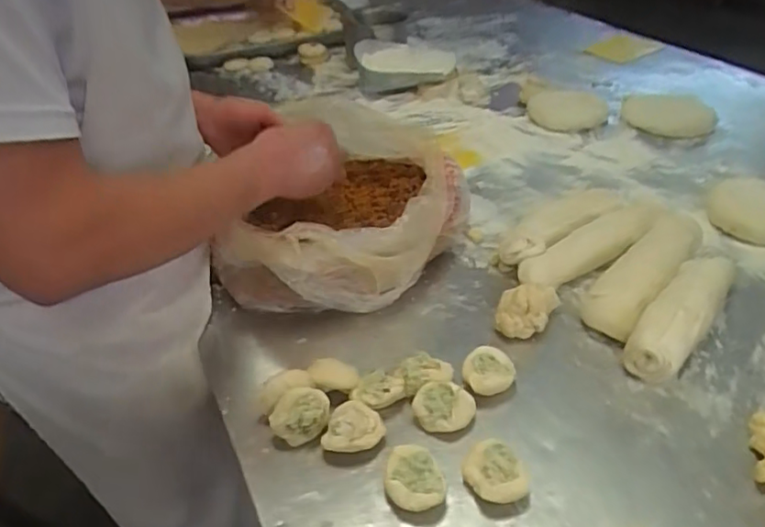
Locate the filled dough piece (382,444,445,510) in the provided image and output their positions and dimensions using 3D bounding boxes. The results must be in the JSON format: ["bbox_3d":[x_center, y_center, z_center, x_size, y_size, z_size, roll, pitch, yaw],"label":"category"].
[{"bbox_3d":[0.026,0.179,0.496,0.046,0.023,0.055,-10,37,-7],"label":"filled dough piece"}]

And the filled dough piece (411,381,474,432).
[{"bbox_3d":[0.056,0.131,0.545,0.055,0.030,0.039,-2,37,3],"label":"filled dough piece"}]

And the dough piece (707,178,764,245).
[{"bbox_3d":[0.467,-0.066,0.744,0.117,0.041,0.082,26,47,34],"label":"dough piece"}]

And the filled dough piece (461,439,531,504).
[{"bbox_3d":[0.094,0.174,0.497,0.053,0.027,0.049,-3,37,2],"label":"filled dough piece"}]

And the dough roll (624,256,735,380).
[{"bbox_3d":[0.312,0.049,0.619,0.055,0.043,0.193,28,48,35],"label":"dough roll"}]

